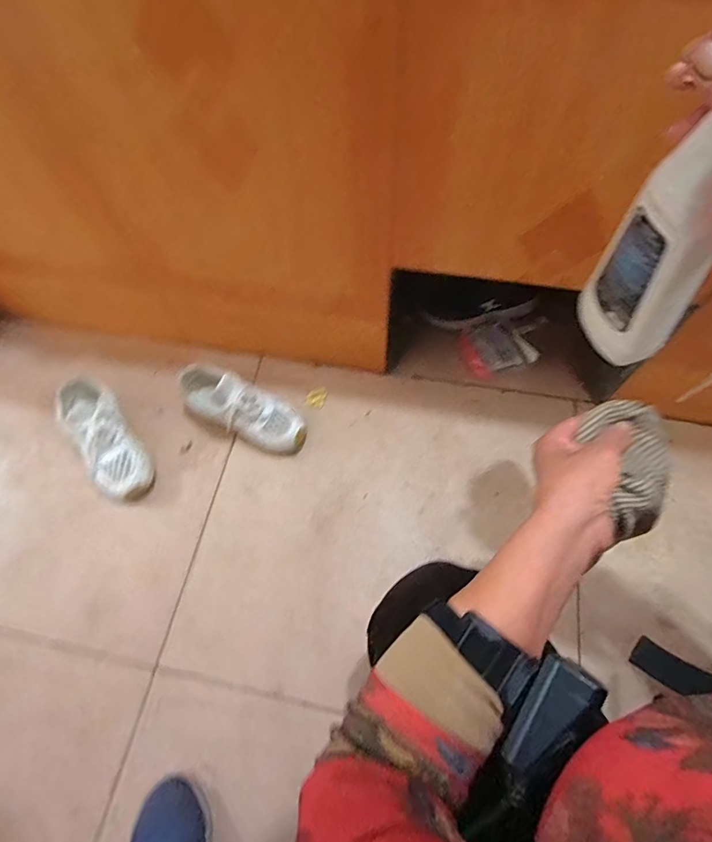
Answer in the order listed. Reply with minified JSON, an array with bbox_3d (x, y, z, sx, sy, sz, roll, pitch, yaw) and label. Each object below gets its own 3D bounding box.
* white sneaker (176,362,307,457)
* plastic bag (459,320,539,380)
[{"bbox_3d":[-0.196,-0.024,0.752,0.232,0.115,0.093,24,66,12],"label":"white sneaker"},{"bbox_3d":[0.260,-0.142,0.816,0.112,0.027,0.107,-22,79,6],"label":"plastic bag"}]

